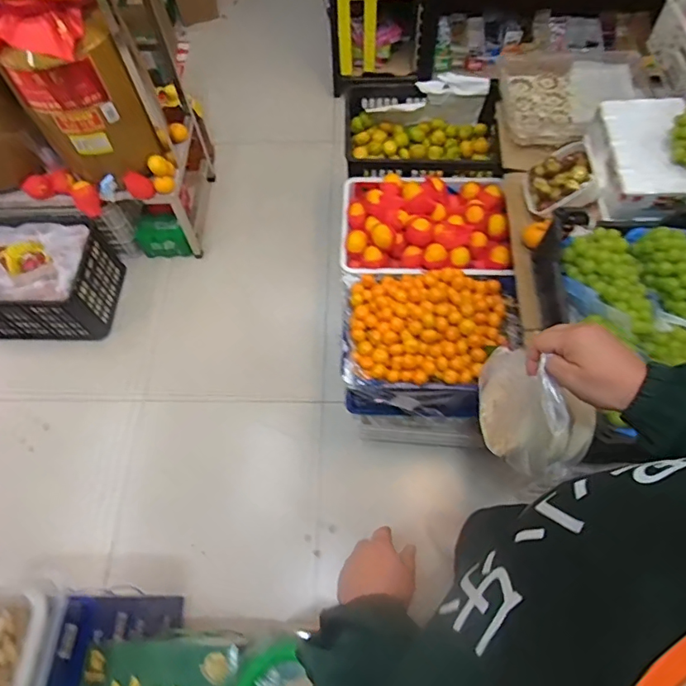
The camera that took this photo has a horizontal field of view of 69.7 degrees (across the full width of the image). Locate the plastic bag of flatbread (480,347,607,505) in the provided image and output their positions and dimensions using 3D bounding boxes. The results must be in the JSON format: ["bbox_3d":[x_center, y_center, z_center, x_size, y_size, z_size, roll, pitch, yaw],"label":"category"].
[{"bbox_3d":[0.221,0.086,0.578,0.146,0.181,0.081,37,70,18],"label":"plastic bag of flatbread"}]

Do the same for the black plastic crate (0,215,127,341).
[{"bbox_3d":[-1.047,-0.229,1.687,0.482,0.253,0.353,-2,64,1],"label":"black plastic crate"}]

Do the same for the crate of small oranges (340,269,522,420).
[{"bbox_3d":[0.224,0.000,1.310,0.436,0.276,0.340,-1,64,1],"label":"crate of small oranges"}]

